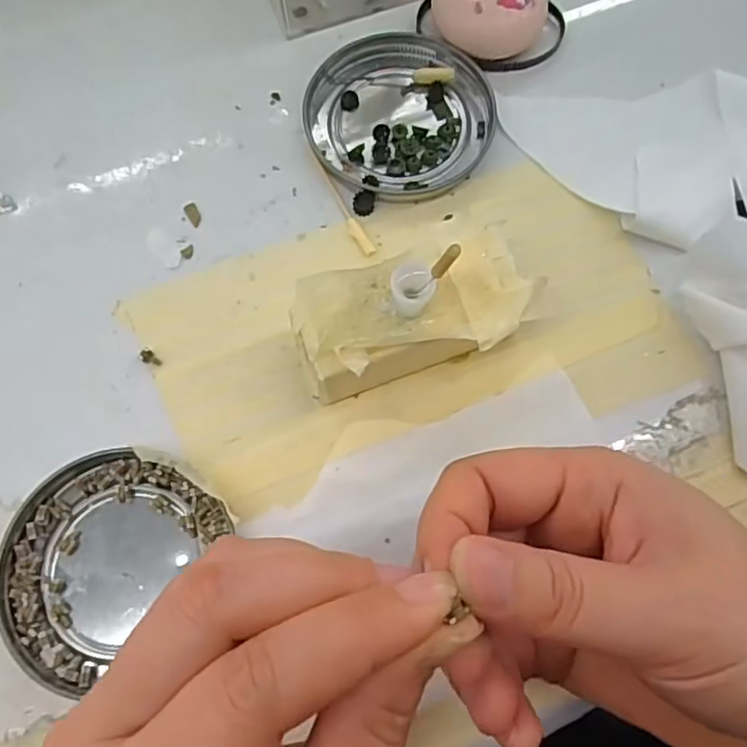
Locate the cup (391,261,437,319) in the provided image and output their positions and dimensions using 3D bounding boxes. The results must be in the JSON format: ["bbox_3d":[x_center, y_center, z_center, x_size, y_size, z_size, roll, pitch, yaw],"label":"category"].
[{"bbox_3d":[0.013,-0.027,0.209,0.014,0.020,0.013,0,73,0],"label":"cup"}]

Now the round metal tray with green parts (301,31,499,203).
[{"bbox_3d":[0.011,-0.111,0.275,0.076,0.009,0.078,0,73,0],"label":"round metal tray with green parts"}]

